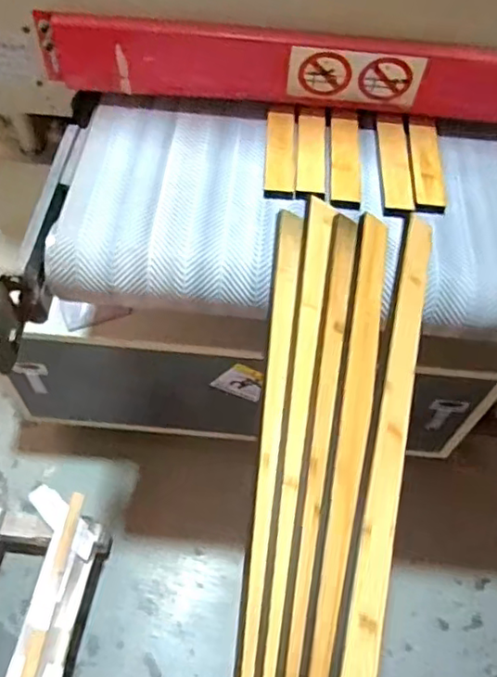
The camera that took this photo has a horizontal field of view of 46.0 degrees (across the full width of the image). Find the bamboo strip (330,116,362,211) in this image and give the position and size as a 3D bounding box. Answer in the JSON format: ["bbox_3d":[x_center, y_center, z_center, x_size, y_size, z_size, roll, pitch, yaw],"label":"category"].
[{"bbox_3d":[0.137,-0.251,0.824,0.042,0.013,0.177,6,55,0],"label":"bamboo strip"}]

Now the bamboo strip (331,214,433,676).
[{"bbox_3d":[0.127,0.139,0.551,0.046,0.013,0.701,26,56,-12],"label":"bamboo strip"}]

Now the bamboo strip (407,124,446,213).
[{"bbox_3d":[0.250,-0.244,0.823,0.045,0.018,0.160,4,58,5],"label":"bamboo strip"}]

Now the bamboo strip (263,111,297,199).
[{"bbox_3d":[0.046,-0.264,0.821,0.042,0.011,0.174,5,55,-1],"label":"bamboo strip"}]

